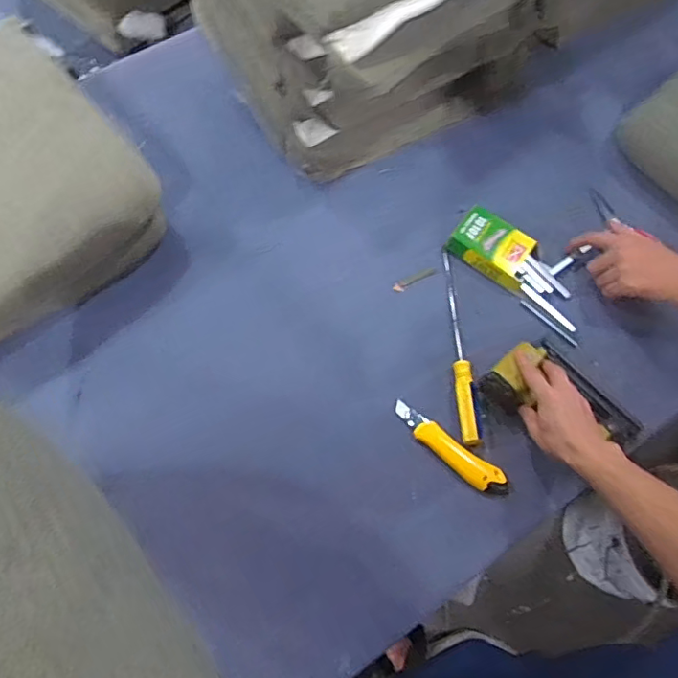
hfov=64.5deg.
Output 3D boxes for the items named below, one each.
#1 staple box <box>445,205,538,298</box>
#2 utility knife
[{"bbox_3d":[0.234,-0.135,0.805,0.130,0.032,0.080,39,73,12],"label":"staple box"},{"bbox_3d":[0.145,0.144,0.706,0.175,0.026,0.036,40,73,13],"label":"utility knife"}]

